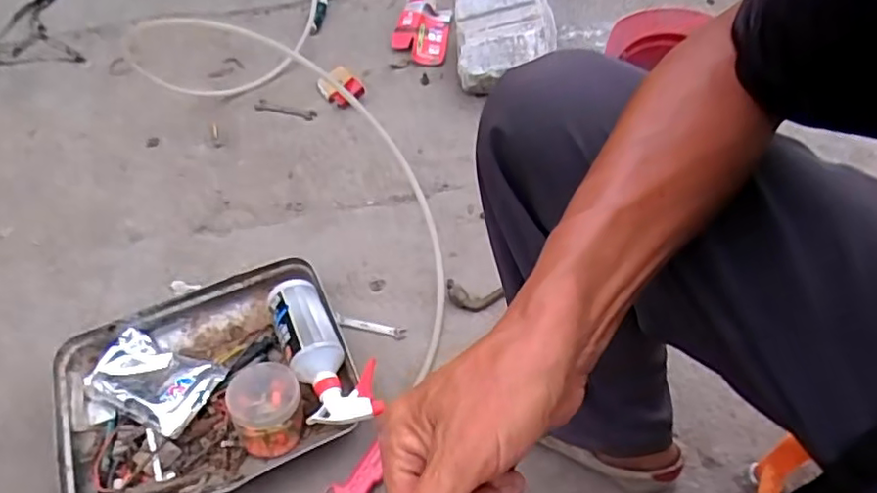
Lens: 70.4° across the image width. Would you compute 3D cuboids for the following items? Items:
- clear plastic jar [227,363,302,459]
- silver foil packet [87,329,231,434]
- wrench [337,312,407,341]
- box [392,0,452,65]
[{"bbox_3d":[-0.207,0.199,0.763,0.082,0.081,0.089,-2,54,3],"label":"clear plastic jar"},{"bbox_3d":[-0.374,0.172,0.816,0.165,0.026,0.104,21,58,19],"label":"silver foil packet"},{"bbox_3d":[-0.097,0.112,0.879,0.104,0.009,0.017,12,53,10],"label":"wrench"},{"bbox_3d":[-0.032,-0.460,1.302,0.114,0.066,0.187,7,53,7],"label":"box"}]

